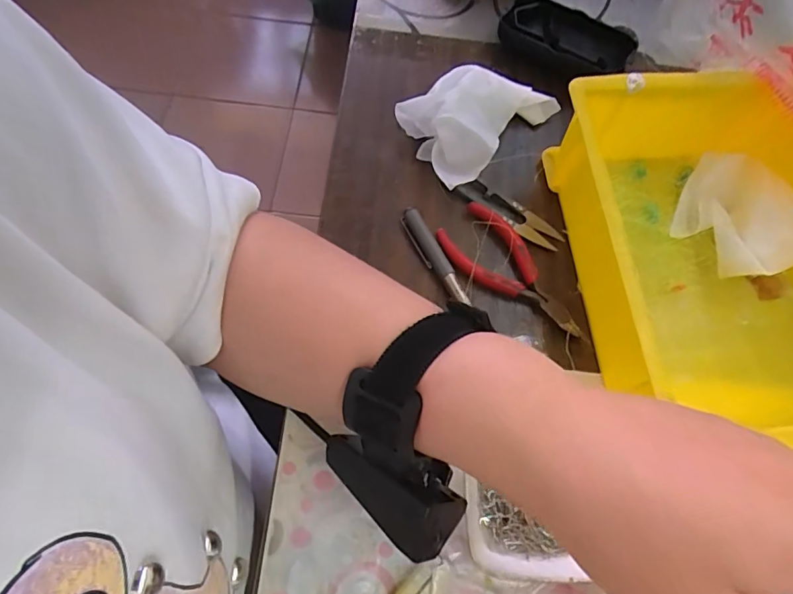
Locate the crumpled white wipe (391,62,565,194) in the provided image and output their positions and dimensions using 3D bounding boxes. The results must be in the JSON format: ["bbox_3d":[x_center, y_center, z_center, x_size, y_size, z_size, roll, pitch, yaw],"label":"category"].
[{"bbox_3d":[0.065,-0.141,0.379,0.127,0.039,0.092,-33,73,-15],"label":"crumpled white wipe"}]

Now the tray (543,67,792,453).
[{"bbox_3d":[0.212,-0.025,0.322,0.177,0.072,0.246,-7,68,-5],"label":"tray"}]

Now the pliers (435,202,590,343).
[{"bbox_3d":[0.083,-0.016,0.344,0.051,0.010,0.116,-41,75,-17],"label":"pliers"}]

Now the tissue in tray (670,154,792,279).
[{"bbox_3d":[0.239,-0.058,0.350,0.063,0.038,0.098,-21,70,-11],"label":"tissue in tray"}]

